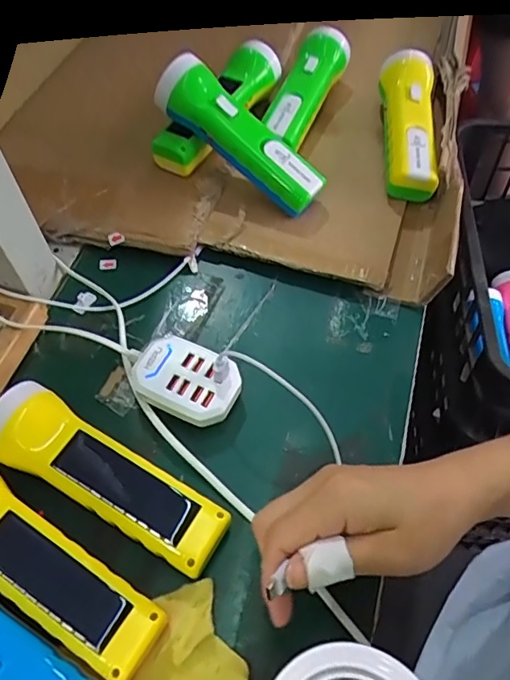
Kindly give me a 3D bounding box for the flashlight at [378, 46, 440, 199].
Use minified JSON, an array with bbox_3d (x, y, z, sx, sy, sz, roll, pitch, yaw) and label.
[{"bbox_3d":[0.149,-0.214,0.524,0.050,0.044,0.176,5,57,5],"label":"flashlight"}]

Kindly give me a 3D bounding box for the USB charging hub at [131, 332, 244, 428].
[{"bbox_3d":[-0.049,0.030,0.387,0.075,0.031,0.050,22,60,16],"label":"USB charging hub"}]

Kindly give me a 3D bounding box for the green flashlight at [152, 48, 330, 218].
[{"bbox_3d":[-0.011,-0.178,0.473,0.164,0.035,0.046,42,63,1],"label":"green flashlight"}]

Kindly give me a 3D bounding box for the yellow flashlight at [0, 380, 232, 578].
[{"bbox_3d":[-0.094,0.087,0.342,0.164,0.039,0.051,24,60,14],"label":"yellow flashlight"}]

